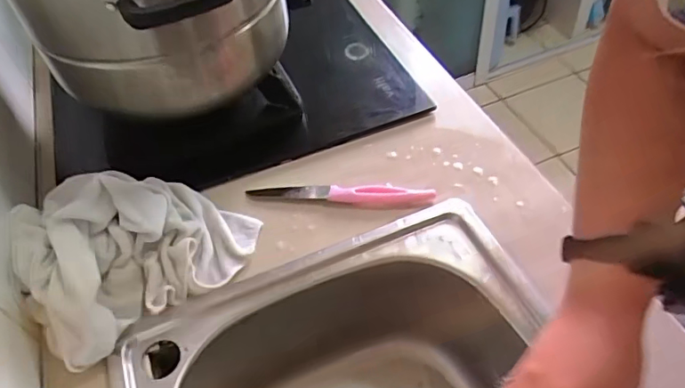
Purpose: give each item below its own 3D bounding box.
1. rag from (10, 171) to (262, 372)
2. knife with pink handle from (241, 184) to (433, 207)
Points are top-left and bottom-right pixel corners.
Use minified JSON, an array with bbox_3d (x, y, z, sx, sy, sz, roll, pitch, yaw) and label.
[{"bbox_3d":[-0.199,0.031,0.489,0.200,0.073,0.176,-33,57,-22],"label":"rag"},{"bbox_3d":[-0.003,-0.002,0.546,0.195,0.009,0.027,4,52,5],"label":"knife with pink handle"}]

